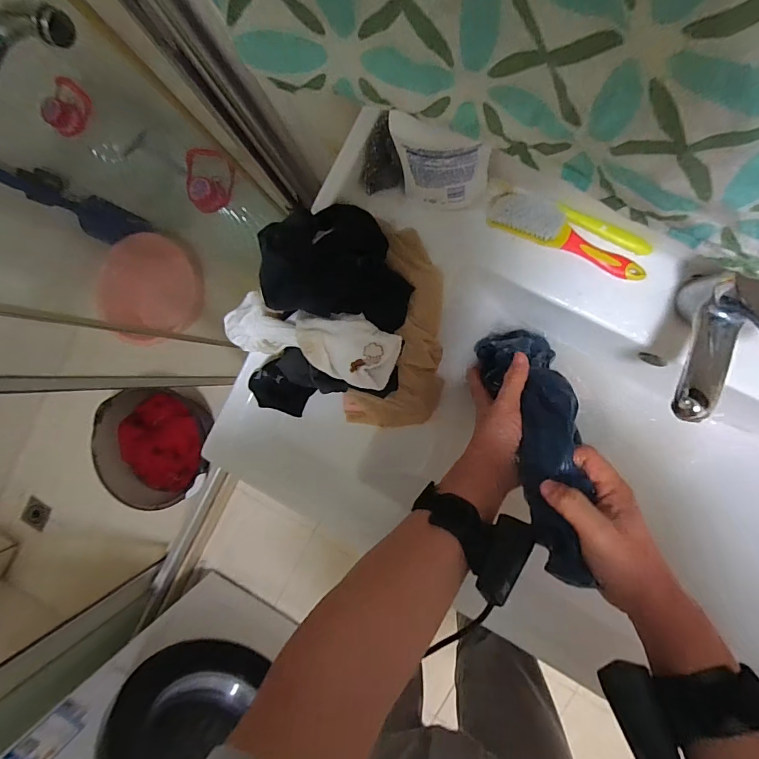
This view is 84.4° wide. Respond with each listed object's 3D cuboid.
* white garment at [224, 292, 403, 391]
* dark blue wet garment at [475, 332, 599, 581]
[{"bbox_3d":[-0.078,-0.046,0.443,0.198,0.045,0.070,16,92,7],"label":"white garment"},{"bbox_3d":[0.167,0.041,0.449,0.087,0.089,0.309,-5,48,8],"label":"dark blue wet garment"}]

